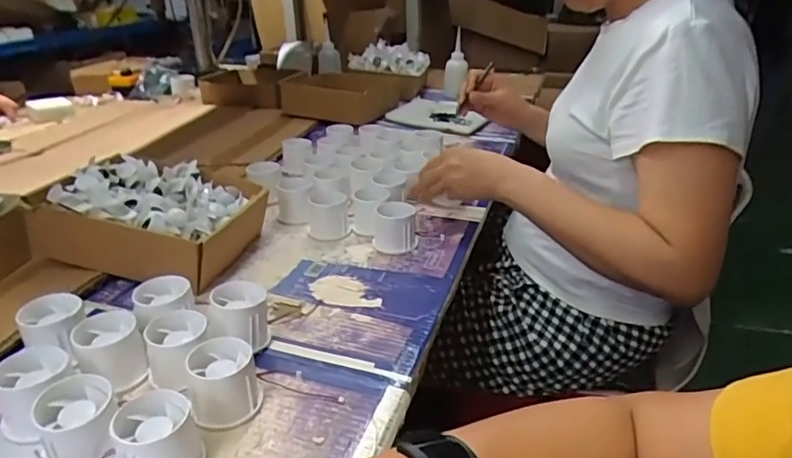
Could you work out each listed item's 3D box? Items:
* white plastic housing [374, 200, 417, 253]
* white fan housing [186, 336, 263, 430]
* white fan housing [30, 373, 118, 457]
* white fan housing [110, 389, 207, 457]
[{"bbox_3d":[-0.002,-0.002,0.696,0.053,0.052,0.049,-2,27,-4],"label":"white plastic housing"},{"bbox_3d":[-0.139,0.124,0.439,0.051,0.050,0.050,-8,29,-17],"label":"white fan housing"},{"bbox_3d":[-0.227,0.146,0.388,0.053,0.053,0.056,-20,34,-35],"label":"white fan housing"},{"bbox_3d":[-0.169,0.152,0.383,0.055,0.049,0.056,-9,29,-18],"label":"white fan housing"}]

